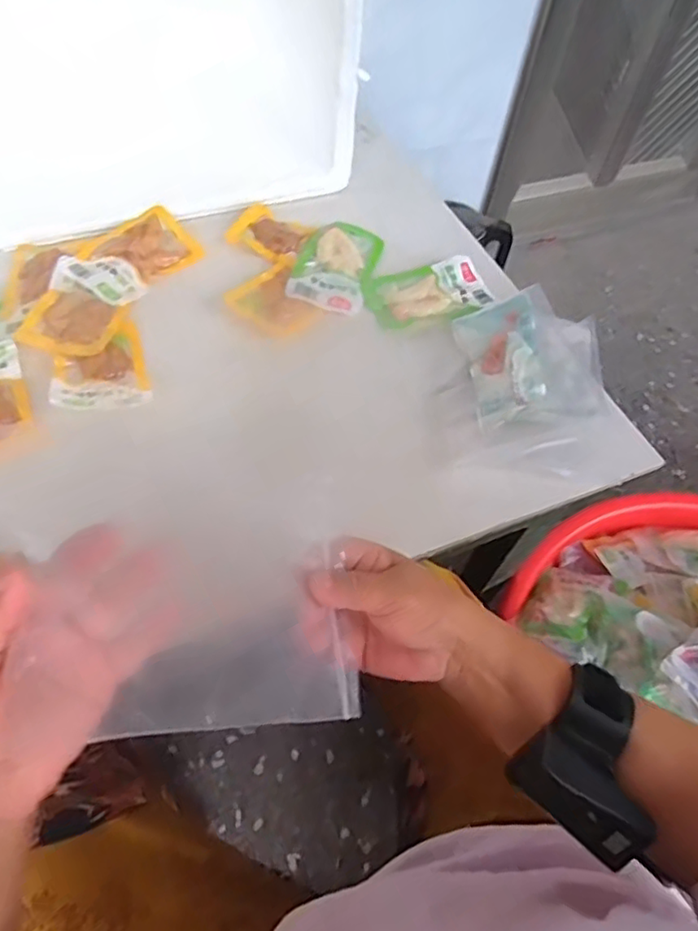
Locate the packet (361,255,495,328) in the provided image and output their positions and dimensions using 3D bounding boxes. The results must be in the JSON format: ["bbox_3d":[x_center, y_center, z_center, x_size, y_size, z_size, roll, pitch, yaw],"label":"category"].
[{"bbox_3d":[0.089,-0.188,0.657,0.141,0.008,0.082,-19,59,-18],"label":"packet"}]

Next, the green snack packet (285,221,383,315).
[{"bbox_3d":[-0.014,-0.225,0.670,0.080,0.009,0.141,13,55,4],"label":"green snack packet"}]

